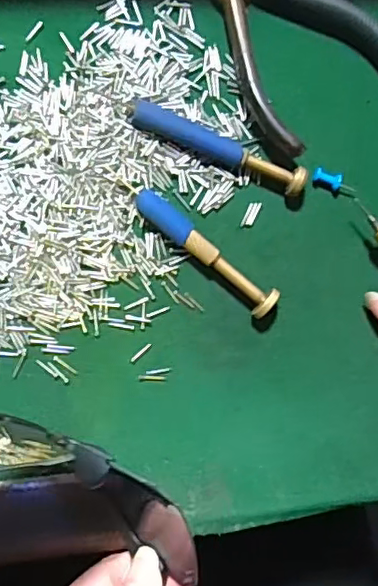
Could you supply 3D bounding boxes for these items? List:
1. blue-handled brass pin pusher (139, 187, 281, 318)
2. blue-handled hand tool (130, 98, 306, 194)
[{"bbox_3d":[0.007,-0.018,0.270,0.078,0.013,0.013,40,81,-4],"label":"blue-handled brass pin pusher"},{"bbox_3d":[0.014,-0.069,0.275,0.086,0.014,0.014,25,82,-6],"label":"blue-handled hand tool"}]

